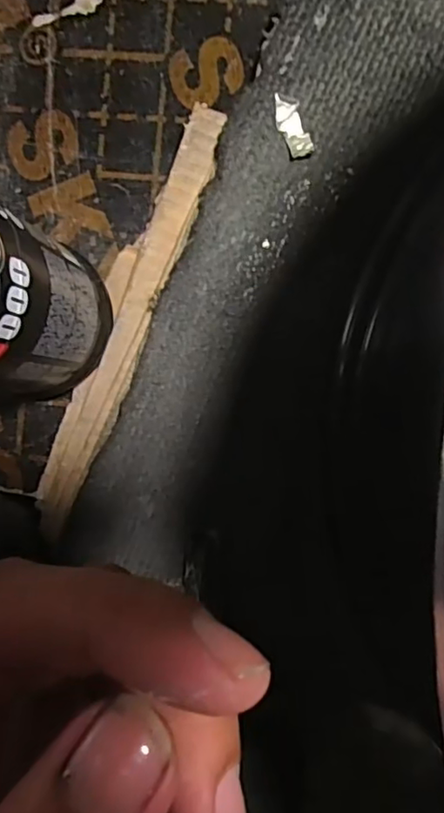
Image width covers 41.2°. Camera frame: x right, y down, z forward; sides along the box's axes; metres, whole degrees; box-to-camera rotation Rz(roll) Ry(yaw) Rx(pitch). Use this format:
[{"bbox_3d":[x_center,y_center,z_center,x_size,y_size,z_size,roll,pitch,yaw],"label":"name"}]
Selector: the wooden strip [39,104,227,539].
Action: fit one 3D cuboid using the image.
[{"bbox_3d":[-0.053,-0.043,0.315,0.035,0.015,0.234,22,92,2],"label":"wooden strip"}]

